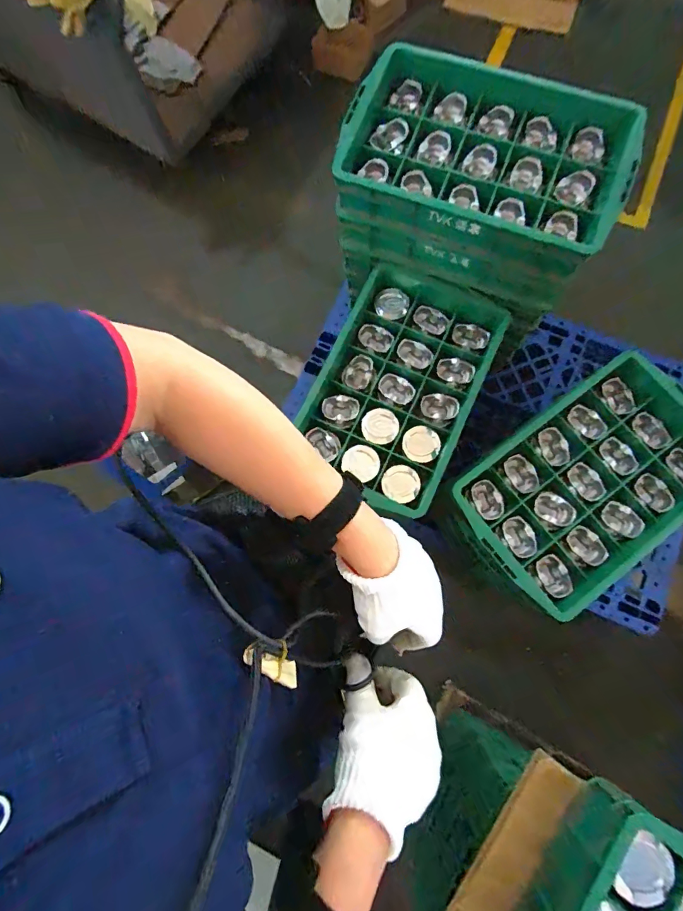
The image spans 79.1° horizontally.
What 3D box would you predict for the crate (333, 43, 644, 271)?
[{"bbox_3d":[0.269,-0.572,0.815,0.524,0.122,0.327,18,78,4],"label":"crate"}]

